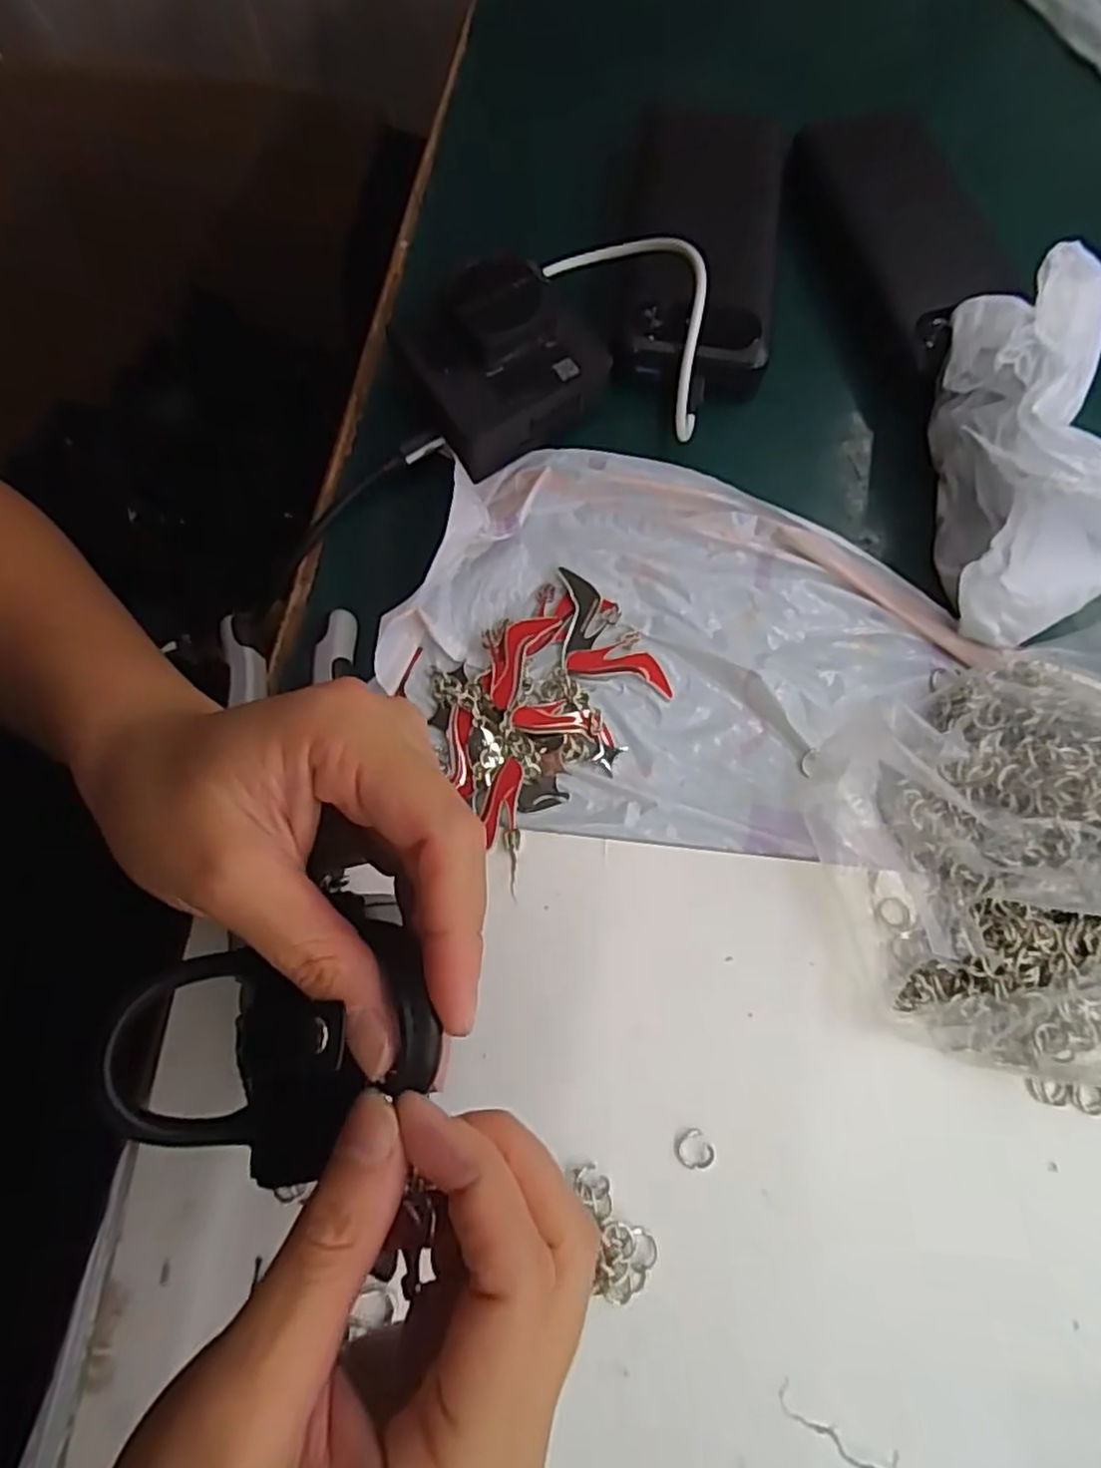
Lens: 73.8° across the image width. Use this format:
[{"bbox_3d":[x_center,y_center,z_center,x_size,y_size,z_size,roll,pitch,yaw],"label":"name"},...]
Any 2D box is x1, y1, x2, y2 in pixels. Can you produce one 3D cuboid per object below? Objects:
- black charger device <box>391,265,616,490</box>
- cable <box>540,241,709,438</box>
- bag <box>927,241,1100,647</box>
[{"bbox_3d":[-0.021,-0.163,0.326,0.076,0.045,0.064,-31,77,-9],"label":"black charger device"},{"bbox_3d":[0.043,-0.186,0.317,0.038,0.050,0.101,-35,78,-10],"label":"cable"},{"bbox_3d":[0.197,-0.116,0.300,0.068,0.069,0.146,-2,75,-2],"label":"bag"}]

